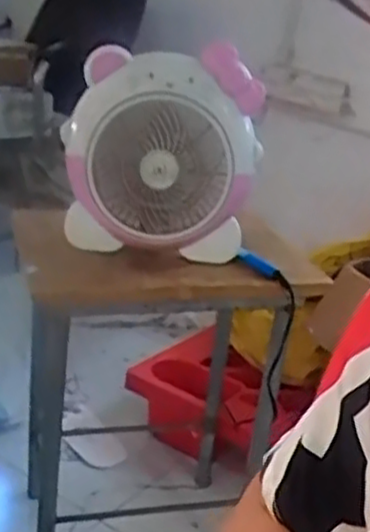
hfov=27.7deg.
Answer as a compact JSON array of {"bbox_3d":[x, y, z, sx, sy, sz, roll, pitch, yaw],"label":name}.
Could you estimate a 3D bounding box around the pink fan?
[{"bbox_3d":[-0.034,-0.161,1.039,0.248,0.259,0.156,6,21,-4],"label":"pink fan"}]

